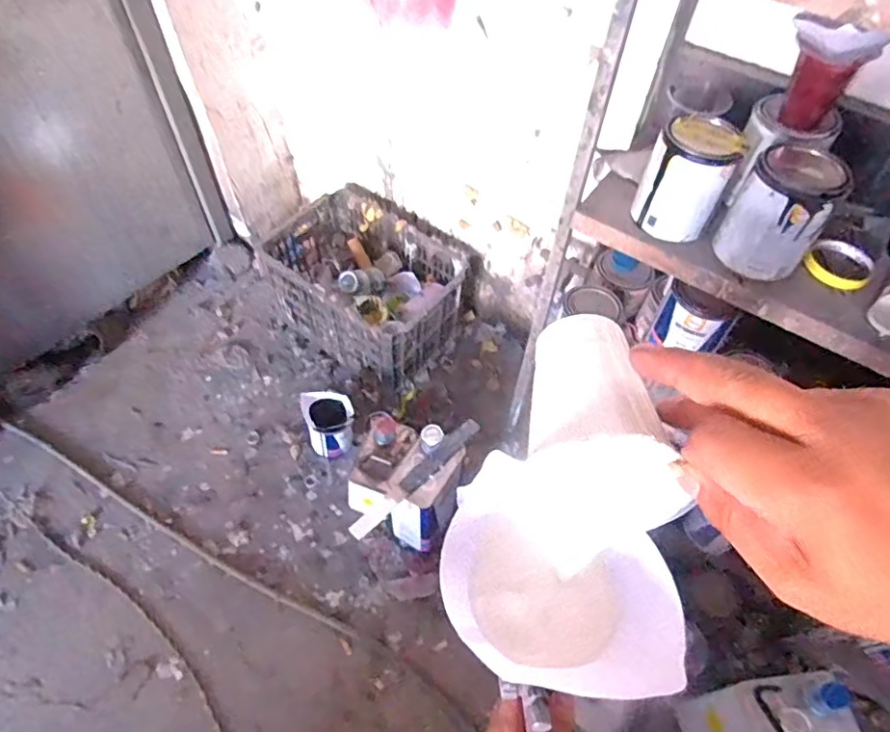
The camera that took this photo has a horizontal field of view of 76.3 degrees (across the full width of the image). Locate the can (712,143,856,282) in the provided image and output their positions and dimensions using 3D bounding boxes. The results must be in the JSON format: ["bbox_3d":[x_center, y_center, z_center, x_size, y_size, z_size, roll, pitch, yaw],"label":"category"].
[{"bbox_3d":[0.421,-0.189,0.720,0.102,0.142,0.102,1,55,-2],"label":"can"}]

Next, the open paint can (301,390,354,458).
[{"bbox_3d":[-0.288,0.145,1.415,0.117,0.154,0.112,-12,56,-11],"label":"open paint can"}]

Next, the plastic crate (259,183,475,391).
[{"bbox_3d":[-0.222,-0.248,1.619,0.545,0.242,0.422,34,60,19],"label":"plastic crate"}]

